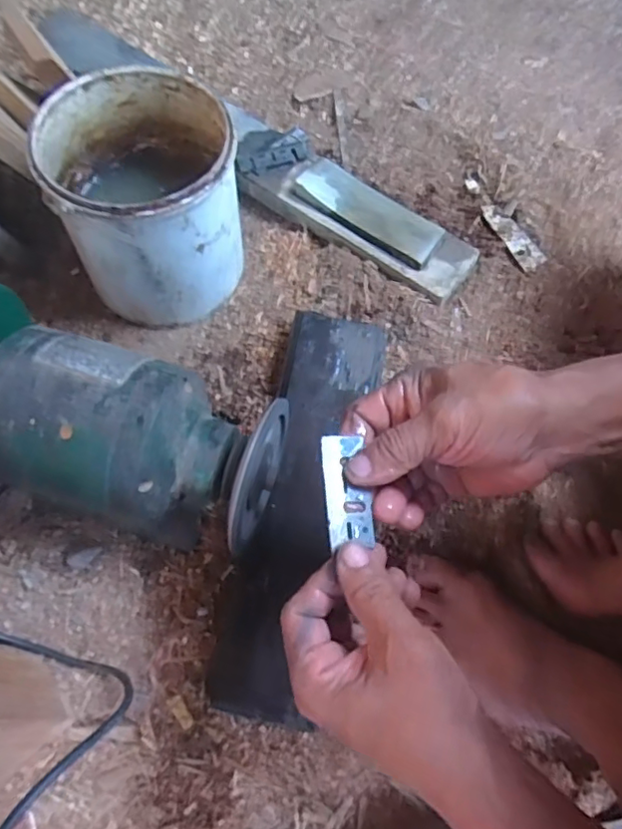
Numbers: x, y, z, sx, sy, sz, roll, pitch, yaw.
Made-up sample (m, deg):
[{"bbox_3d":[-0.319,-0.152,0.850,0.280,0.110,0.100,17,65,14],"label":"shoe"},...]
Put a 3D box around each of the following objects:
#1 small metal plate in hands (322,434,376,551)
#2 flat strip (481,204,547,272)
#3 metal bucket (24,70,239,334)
[{"bbox_3d":[0.021,0.043,0.341,0.027,0.004,0.063,1,73,-18],"label":"small metal plate in hands"},{"bbox_3d":[0.238,-0.210,0.699,0.030,0.014,0.105,-22,69,-7],"label":"flat strip"},{"bbox_3d":[-0.159,-0.213,0.611,0.165,0.186,0.177,-1,68,2],"label":"metal bucket"}]

